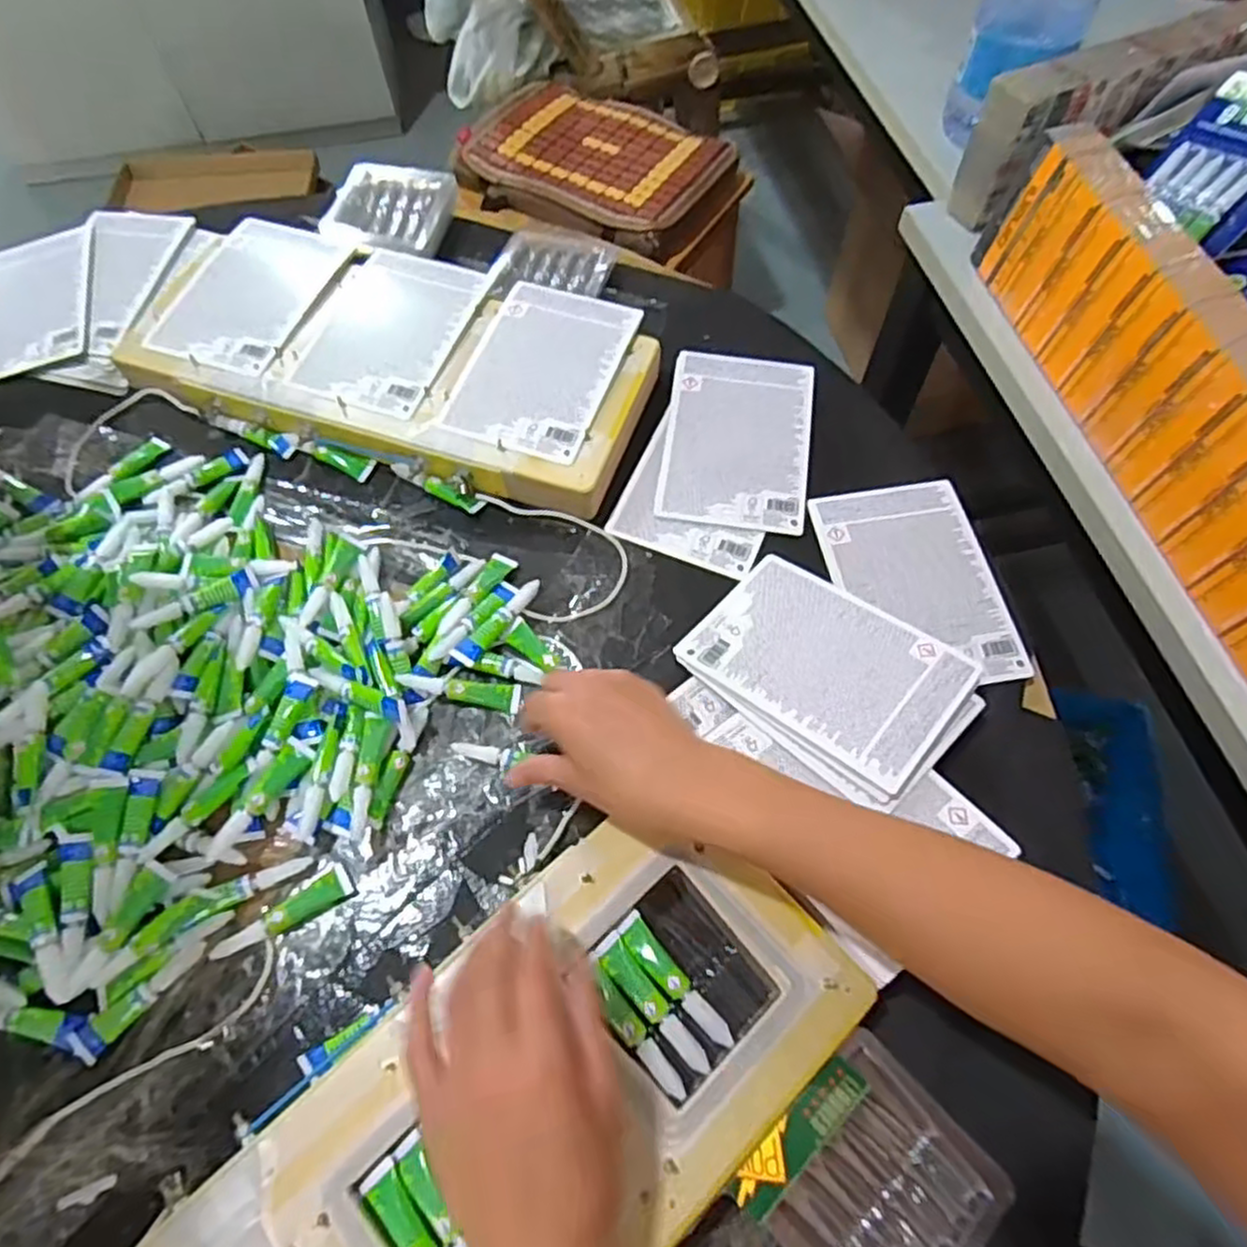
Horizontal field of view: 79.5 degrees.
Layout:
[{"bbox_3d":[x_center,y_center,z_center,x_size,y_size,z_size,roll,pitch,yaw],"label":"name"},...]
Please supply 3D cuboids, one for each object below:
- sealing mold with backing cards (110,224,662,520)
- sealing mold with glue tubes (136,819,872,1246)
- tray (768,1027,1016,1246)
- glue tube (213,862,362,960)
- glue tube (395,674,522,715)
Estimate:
[{"bbox_3d":[-0.192,-0.224,0.633,0.424,0.045,0.193,17,64,9],"label":"sealing mold with backing cards"},{"bbox_3d":[-0.074,0.279,0.373,0.423,0.040,0.183,-34,67,-16],"label":"sealing mold with glue tubes"},{"bbox_3d":[0.131,0.288,0.381,0.104,0.013,0.101,-41,69,-18],"label":"tray"},{"bbox_3d":[-0.202,0.172,0.446,0.079,0.012,0.020,-29,66,-13],"label":"glue tube"},{"bbox_3d":[-0.111,0.045,0.509,0.081,0.007,0.017,11,63,-10],"label":"glue tube"}]

